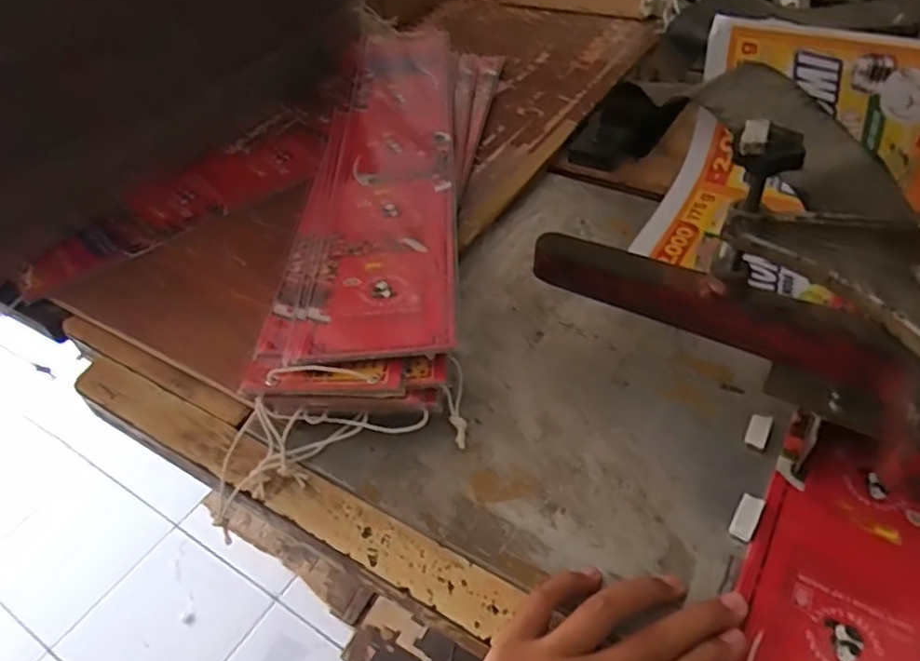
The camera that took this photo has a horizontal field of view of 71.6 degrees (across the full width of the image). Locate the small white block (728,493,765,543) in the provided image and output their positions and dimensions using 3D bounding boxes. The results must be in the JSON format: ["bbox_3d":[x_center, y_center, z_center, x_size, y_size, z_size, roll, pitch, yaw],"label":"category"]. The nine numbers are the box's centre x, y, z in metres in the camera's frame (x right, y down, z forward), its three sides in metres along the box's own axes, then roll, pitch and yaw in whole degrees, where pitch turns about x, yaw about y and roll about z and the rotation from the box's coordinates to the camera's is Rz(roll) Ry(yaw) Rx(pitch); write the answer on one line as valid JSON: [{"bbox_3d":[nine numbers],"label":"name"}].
[{"bbox_3d":[0.171,0.111,0.379,0.013,0.004,0.031,25,53,26],"label":"small white block"}]

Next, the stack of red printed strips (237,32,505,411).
[{"bbox_3d":[-0.060,-0.158,0.622,0.165,0.055,0.587,2,46,7],"label":"stack of red printed strips"}]

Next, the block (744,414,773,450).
[{"bbox_3d":[0.198,0.066,0.423,0.013,0.007,0.026,21,51,23],"label":"block"}]

